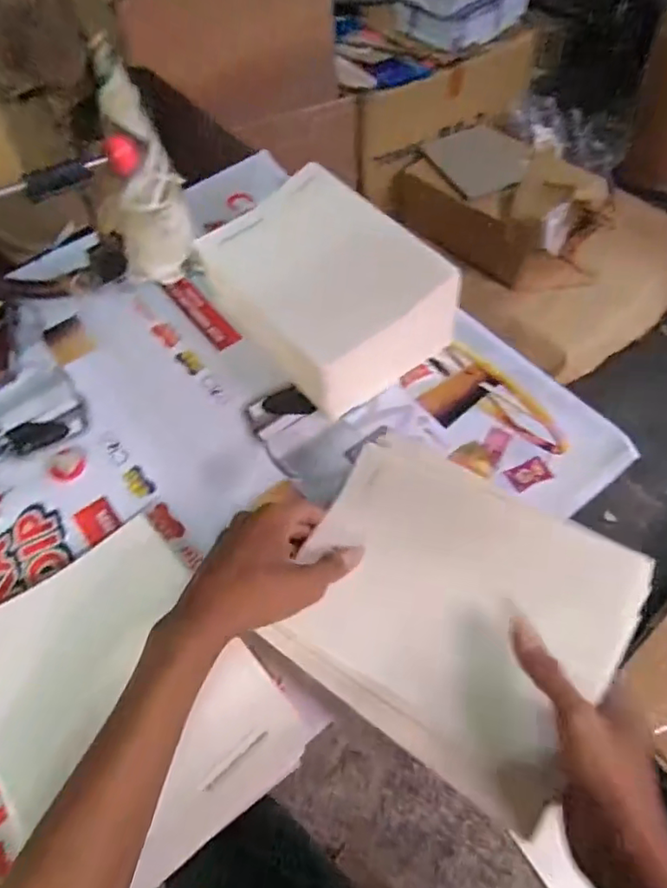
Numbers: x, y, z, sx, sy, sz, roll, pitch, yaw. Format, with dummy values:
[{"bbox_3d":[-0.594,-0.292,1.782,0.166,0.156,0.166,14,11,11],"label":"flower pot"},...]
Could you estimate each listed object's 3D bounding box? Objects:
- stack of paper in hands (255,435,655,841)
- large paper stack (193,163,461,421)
[{"bbox_3d":[0.083,0.110,0.414,0.220,0.039,0.196,30,62,21],"label":"stack of paper in hands"},{"bbox_3d":[-0.009,-0.157,0.572,0.148,0.113,0.220,-36,62,-20],"label":"large paper stack"}]

